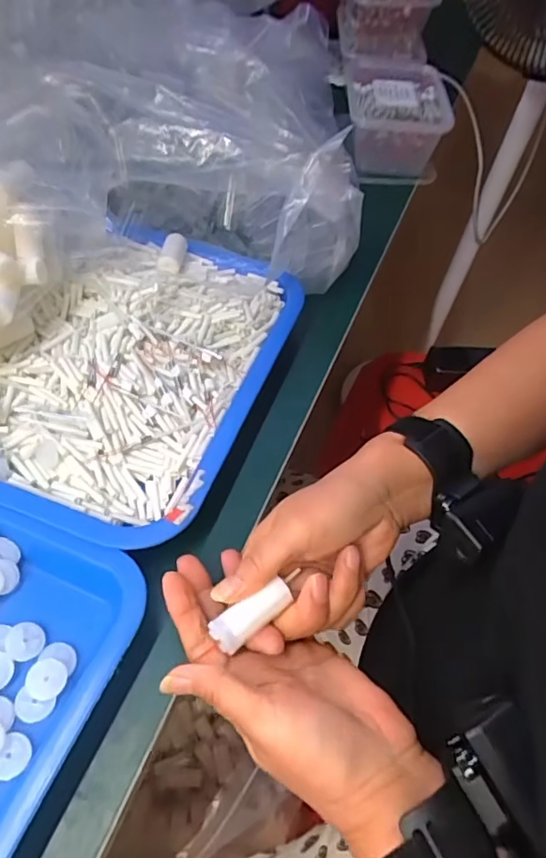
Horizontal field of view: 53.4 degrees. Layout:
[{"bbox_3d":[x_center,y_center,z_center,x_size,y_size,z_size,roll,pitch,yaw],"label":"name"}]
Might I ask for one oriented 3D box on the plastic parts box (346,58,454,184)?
[{"bbox_3d":[0.146,-0.379,0.664,0.120,0.075,0.167,7,53,-1],"label":"plastic parts box"}]

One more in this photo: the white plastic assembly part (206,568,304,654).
[{"bbox_3d":[-0.011,0.103,0.302,0.046,0.010,0.019,-32,62,-21],"label":"white plastic assembly part"}]

